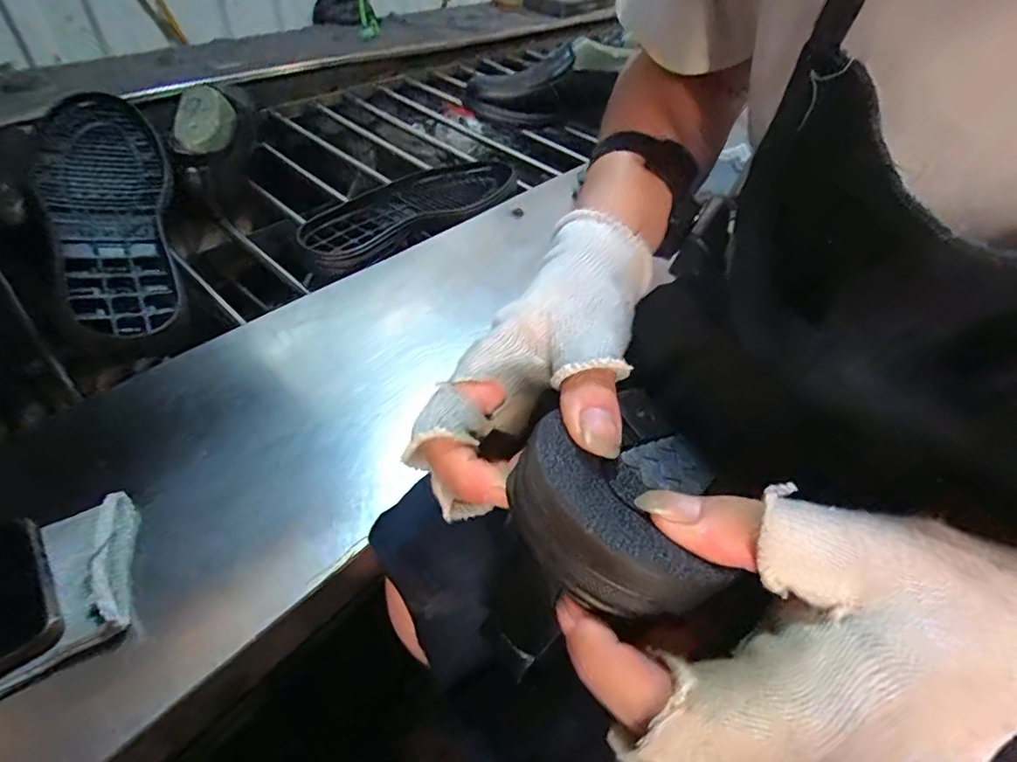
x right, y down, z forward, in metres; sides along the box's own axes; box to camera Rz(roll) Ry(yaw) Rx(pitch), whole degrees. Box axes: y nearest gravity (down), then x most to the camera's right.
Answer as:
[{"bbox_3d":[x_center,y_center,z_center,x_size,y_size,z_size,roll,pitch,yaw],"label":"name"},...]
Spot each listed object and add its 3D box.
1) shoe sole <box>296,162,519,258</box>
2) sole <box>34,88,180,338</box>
[{"bbox_3d":[-0.102,-0.203,0.592,0.104,0.019,0.287,33,53,21],"label":"shoe sole"},{"bbox_3d":[-0.365,-0.157,0.472,0.099,0.044,0.298,-16,68,-19],"label":"sole"}]

